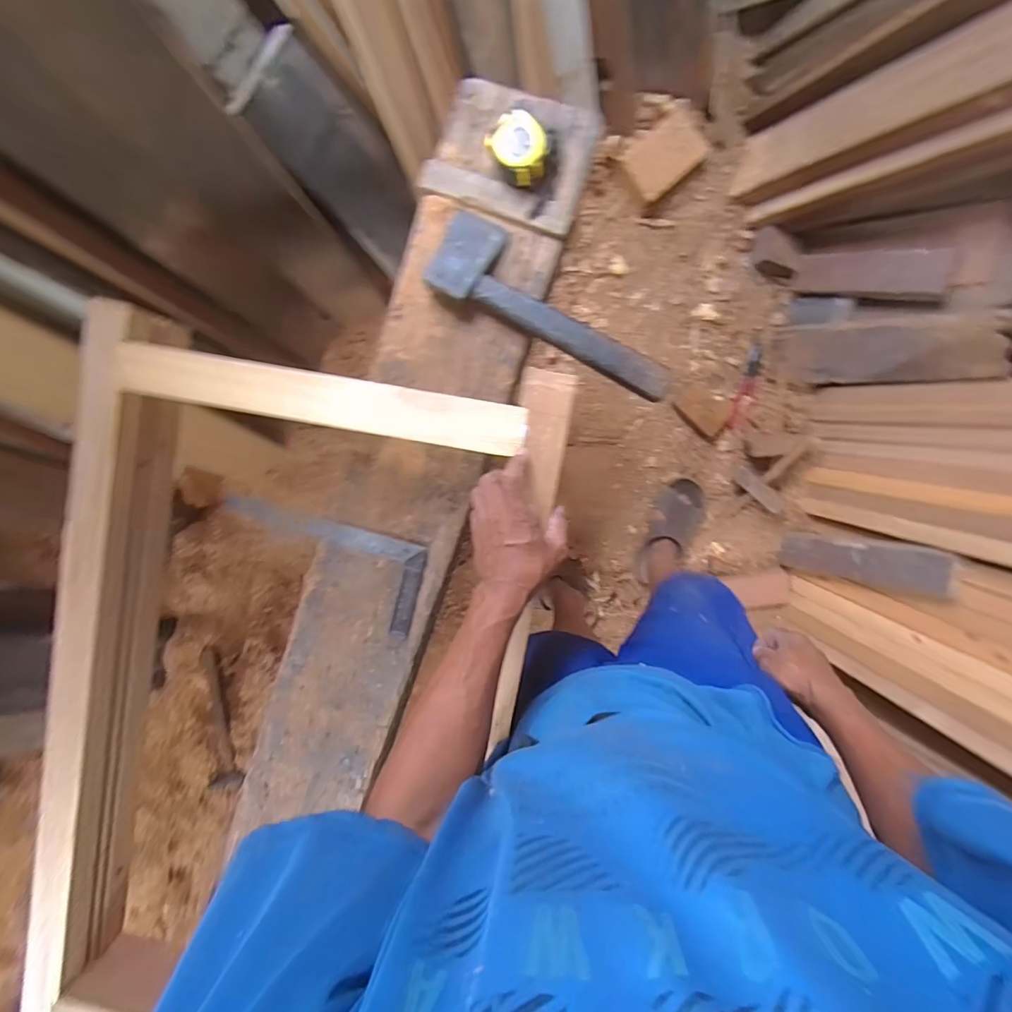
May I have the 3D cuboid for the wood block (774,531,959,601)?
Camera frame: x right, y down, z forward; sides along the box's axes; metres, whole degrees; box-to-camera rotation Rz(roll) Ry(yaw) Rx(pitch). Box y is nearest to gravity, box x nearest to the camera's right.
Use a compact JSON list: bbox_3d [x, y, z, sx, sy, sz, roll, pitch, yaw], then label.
[{"bbox_3d":[0.759,0.117,1.073,0.037,0.357,0.088,-11,98,-22],"label":"wood block"}]

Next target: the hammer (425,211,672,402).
[{"bbox_3d":[0.064,-0.253,0.624,0.329,0.052,0.104,27,98,-1],"label":"hammer"}]

